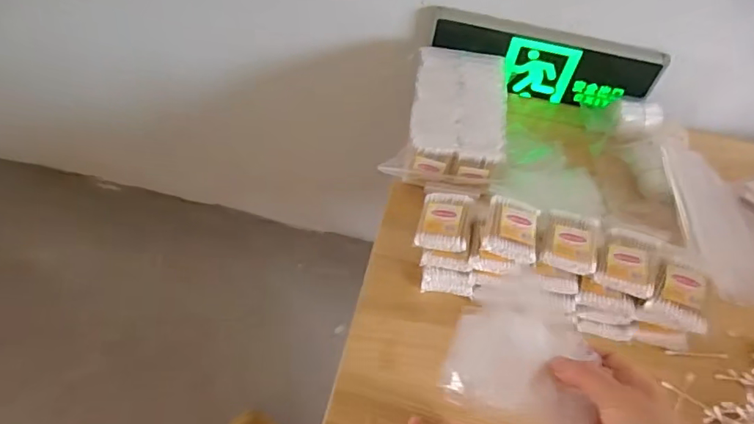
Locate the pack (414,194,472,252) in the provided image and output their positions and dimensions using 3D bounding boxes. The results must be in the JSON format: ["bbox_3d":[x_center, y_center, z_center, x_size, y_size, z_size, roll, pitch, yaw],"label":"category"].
[{"bbox_3d":[0.078,0.009,0.598,0.056,0.015,0.075,13,52,4],"label":"pack"}]

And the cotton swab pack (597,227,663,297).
[{"bbox_3d":[0.269,0.052,0.558,0.055,0.016,0.071,23,54,12],"label":"cotton swab pack"}]

